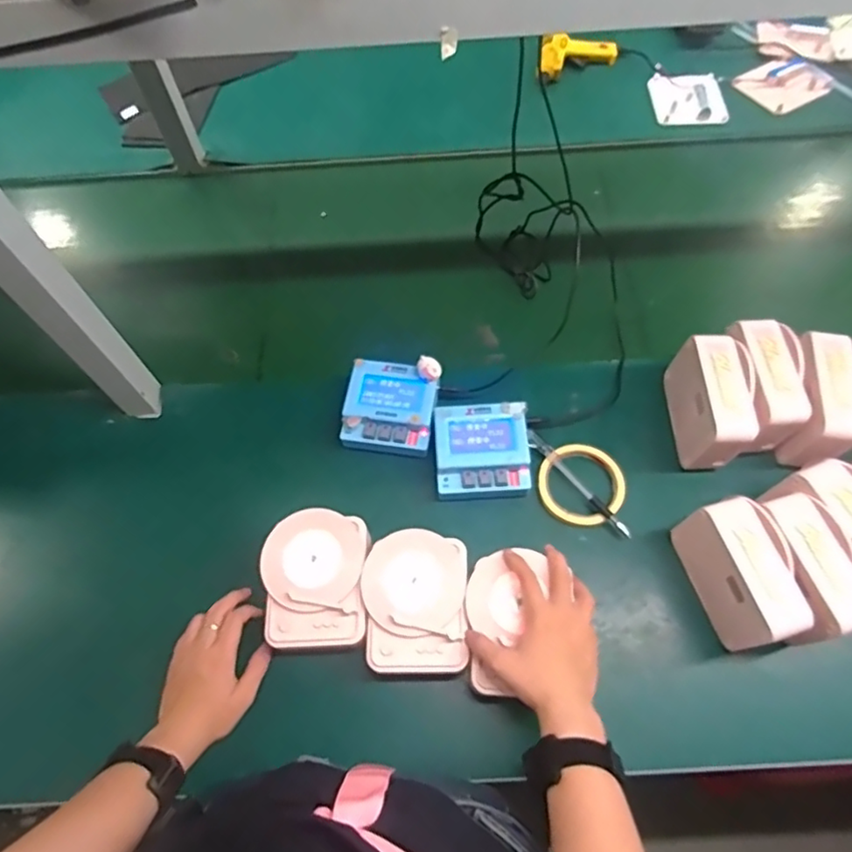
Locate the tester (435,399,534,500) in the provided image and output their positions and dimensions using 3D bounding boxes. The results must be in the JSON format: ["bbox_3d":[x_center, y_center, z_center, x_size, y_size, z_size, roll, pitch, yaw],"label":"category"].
[{"bbox_3d":[0.063,0.029,0.657,0.101,0.049,0.099,-1,63,2],"label":"tester"}]

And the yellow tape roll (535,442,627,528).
[{"bbox_3d":[0.173,0.067,0.653,0.093,0.020,0.090,-1,63,2],"label":"yellow tape roll"}]

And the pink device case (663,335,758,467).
[{"bbox_3d":[0.310,-0.024,0.640,0.059,0.098,0.123,-1,63,2],"label":"pink device case"}]

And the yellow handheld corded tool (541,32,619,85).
[{"bbox_3d":[0.260,-0.621,0.984,0.131,0.027,0.089,1,63,3],"label":"yellow handheld corded tool"}]

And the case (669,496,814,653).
[{"bbox_3d":[0.301,0.143,0.566,0.064,0.097,0.132,-16,63,-6],"label":"case"}]

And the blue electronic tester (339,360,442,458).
[{"bbox_3d":[-0.040,-0.022,0.676,0.102,0.034,0.098,9,63,7],"label":"blue electronic tester"}]

